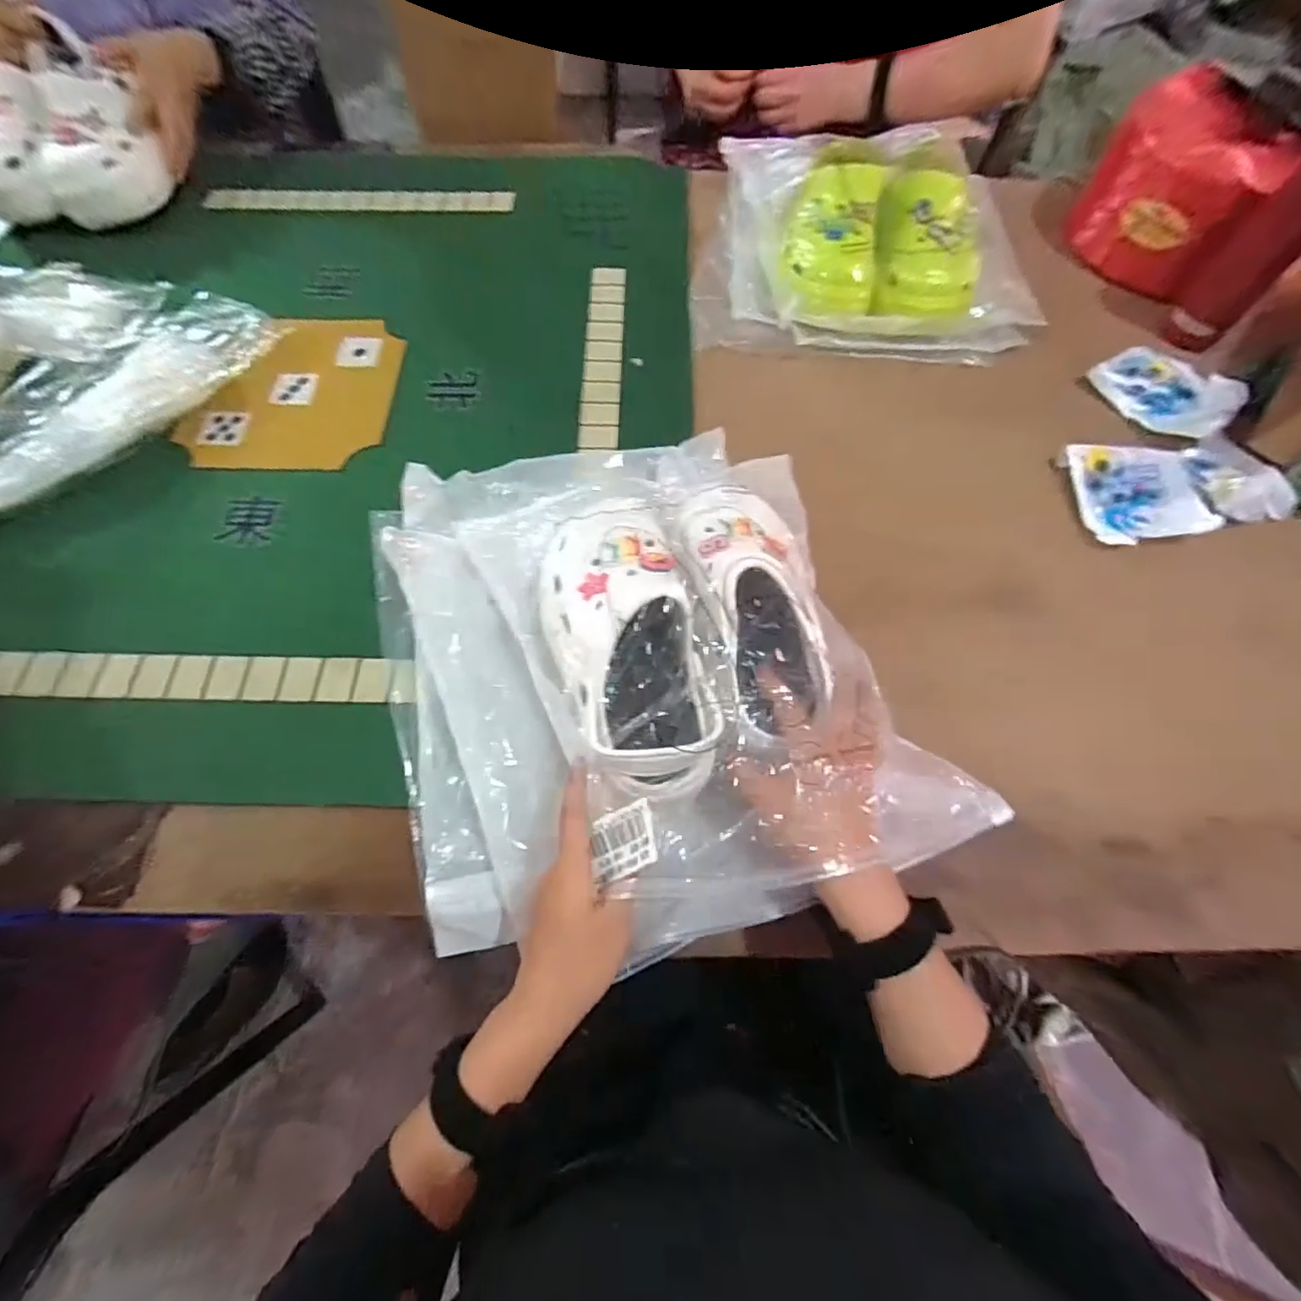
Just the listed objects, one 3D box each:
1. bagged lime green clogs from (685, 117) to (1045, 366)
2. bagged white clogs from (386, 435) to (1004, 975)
[{"bbox_3d":[0.249,-0.494,0.668,0.372,0.098,0.308,5,66,0],"label":"bagged lime green clogs"},{"bbox_3d":[-0.033,-0.017,0.444,0.340,0.116,0.389,-8,67,-6],"label":"bagged white clogs"}]

